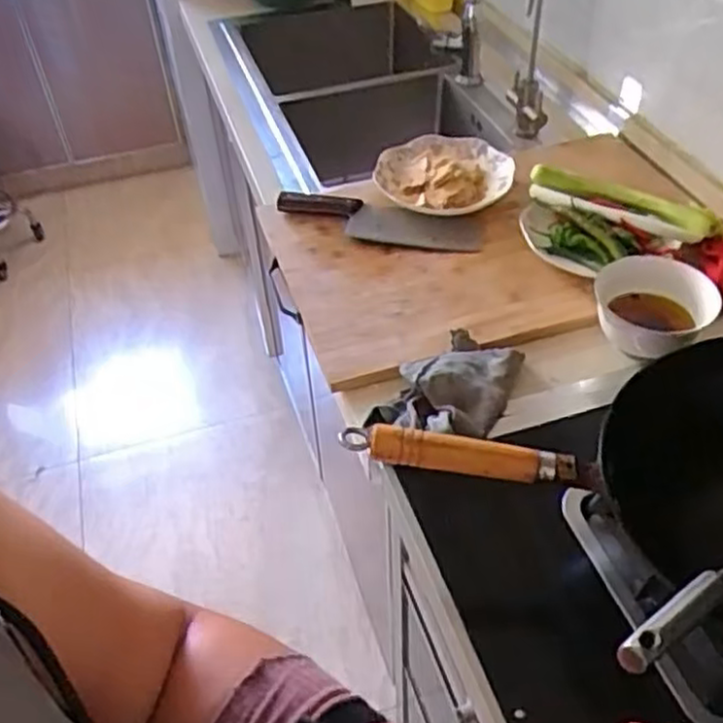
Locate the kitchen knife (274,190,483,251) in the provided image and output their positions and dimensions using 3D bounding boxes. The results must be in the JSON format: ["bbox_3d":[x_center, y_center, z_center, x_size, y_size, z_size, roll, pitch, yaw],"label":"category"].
[{"bbox_3d":[0.017,-0.208,1.069,0.314,0.022,0.087,14,48,17],"label":"kitchen knife"}]

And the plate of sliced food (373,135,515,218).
[{"bbox_3d":[0.119,-0.279,1.116,0.185,0.048,0.198,-2,45,2],"label":"plate of sliced food"}]

